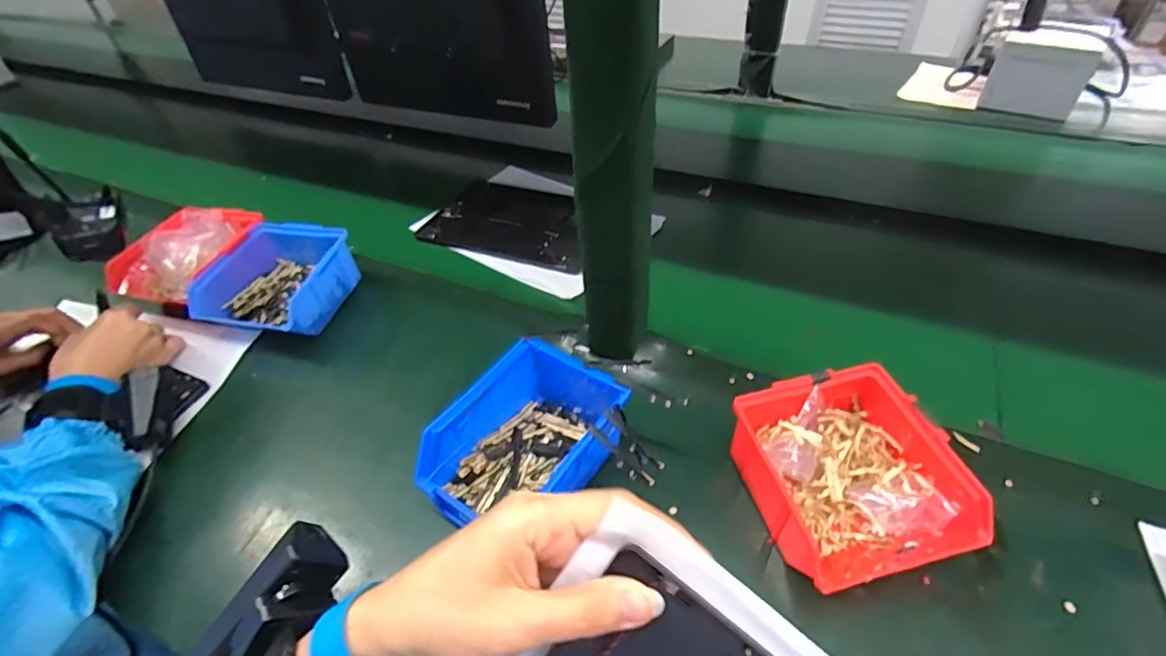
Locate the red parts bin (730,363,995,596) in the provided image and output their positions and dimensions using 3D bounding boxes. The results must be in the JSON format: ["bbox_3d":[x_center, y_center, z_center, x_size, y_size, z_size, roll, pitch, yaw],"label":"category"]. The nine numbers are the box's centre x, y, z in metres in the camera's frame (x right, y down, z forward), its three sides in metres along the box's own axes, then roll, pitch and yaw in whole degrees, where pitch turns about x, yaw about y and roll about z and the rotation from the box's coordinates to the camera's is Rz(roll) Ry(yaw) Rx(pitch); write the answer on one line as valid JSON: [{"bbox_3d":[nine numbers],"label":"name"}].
[{"bbox_3d":[0.186,0.107,0.380,0.123,0.068,0.136,-13,45,-9],"label":"red parts bin"}]

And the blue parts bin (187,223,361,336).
[{"bbox_3d":[-0.327,-0.050,0.584,0.120,0.070,0.144,11,47,15],"label":"blue parts bin"}]

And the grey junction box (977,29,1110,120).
[{"bbox_3d":[0.734,-0.409,0.855,0.129,0.105,0.065,28,51,27],"label":"grey junction box"}]

